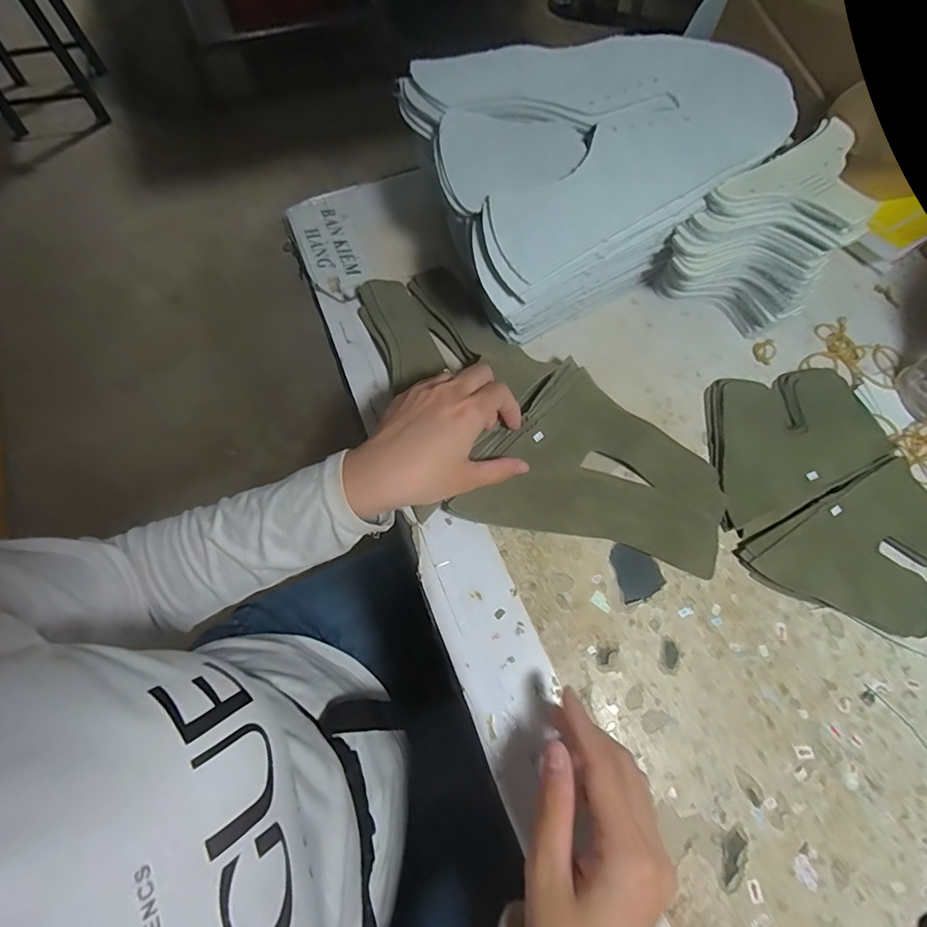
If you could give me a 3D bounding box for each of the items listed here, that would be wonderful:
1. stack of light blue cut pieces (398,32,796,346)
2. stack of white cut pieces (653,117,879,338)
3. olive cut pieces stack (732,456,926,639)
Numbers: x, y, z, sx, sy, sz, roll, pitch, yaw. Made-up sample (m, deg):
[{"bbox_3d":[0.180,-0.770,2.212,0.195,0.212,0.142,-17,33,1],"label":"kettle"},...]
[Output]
[{"bbox_3d":[0.110,-0.229,0.400,0.274,0.106,0.209,-20,73,-9],"label":"stack of light blue cut pieces"},{"bbox_3d":[0.239,-0.166,0.384,0.146,0.108,0.095,-35,76,-13],"label":"stack of white cut pieces"},{"bbox_3d":[0.290,0.070,0.353,0.153,0.012,0.103,-26,74,-10],"label":"olive cut pieces stack"}]

